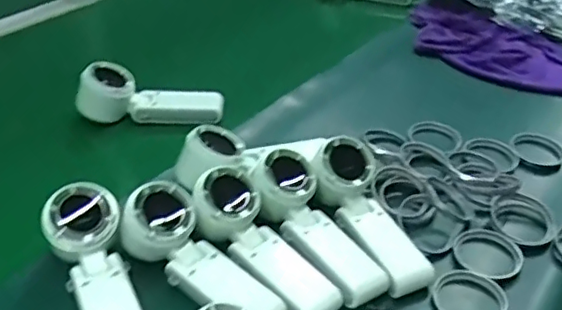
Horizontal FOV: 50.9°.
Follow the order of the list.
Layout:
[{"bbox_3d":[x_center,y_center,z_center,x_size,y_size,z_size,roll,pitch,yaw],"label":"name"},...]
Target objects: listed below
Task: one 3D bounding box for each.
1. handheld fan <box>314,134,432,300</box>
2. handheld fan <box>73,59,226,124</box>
[{"bbox_3d":[0.080,0.056,0.542,0.056,0.045,0.160,-15,57,-22],"label":"handheld fan"},{"bbox_3d":[-0.152,-0.073,0.700,0.167,0.055,0.055,0,37,-3],"label":"handheld fan"}]

